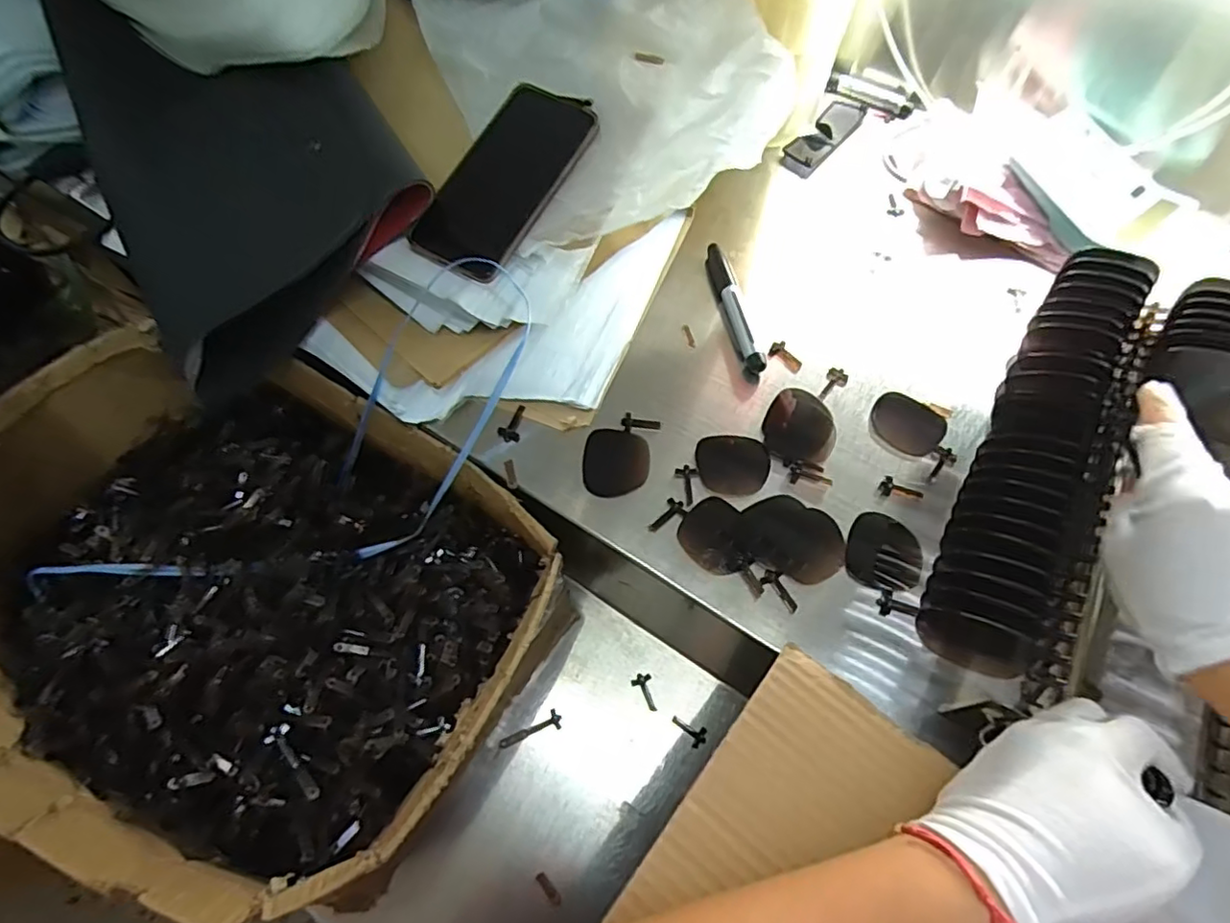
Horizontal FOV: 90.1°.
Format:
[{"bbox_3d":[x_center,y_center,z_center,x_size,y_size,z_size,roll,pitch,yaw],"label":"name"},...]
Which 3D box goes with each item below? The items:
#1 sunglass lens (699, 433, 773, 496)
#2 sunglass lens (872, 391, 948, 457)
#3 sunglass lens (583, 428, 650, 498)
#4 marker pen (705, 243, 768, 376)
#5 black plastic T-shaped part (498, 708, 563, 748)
[{"bbox_3d":[0.087,0.003,0.445,0.051,0.005,0.048,0,61,-2],"label":"sunglass lens"},{"bbox_3d":[0.223,-0.030,0.468,0.053,0.004,0.046,38,67,17],"label":"sunglass lens"},{"bbox_3d":[0.001,0.001,0.449,0.046,0.004,0.053,3,61,0],"label":"sunglass lens"},{"bbox_3d":[0.099,-0.131,0.513,0.016,0.013,0.131,-9,62,-7],"label":"marker pen"},{"bbox_3d":[-0.066,0.215,0.486,0.050,0.004,0.016,-27,65,-15],"label":"black plastic T-shaped part"}]

